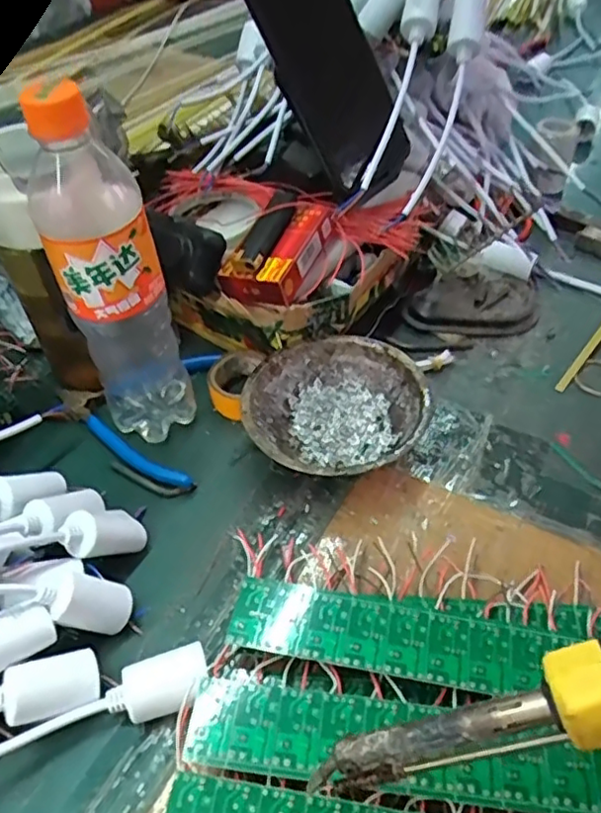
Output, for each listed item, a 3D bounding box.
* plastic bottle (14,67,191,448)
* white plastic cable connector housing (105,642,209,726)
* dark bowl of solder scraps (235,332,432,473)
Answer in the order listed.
[{"bbox_3d":[-0.115,-0.068,0.403,0.061,0.220,0.055,-19,48,-13],"label":"plastic bottle"},{"bbox_3d":[-0.073,0.149,0.336,0.052,0.024,0.029,-19,48,-14],"label":"white plastic cable connector housing"},{"bbox_3d":[0.024,0.006,0.447,0.121,0.040,0.123,-2,47,2],"label":"dark bowl of solder scraps"}]

